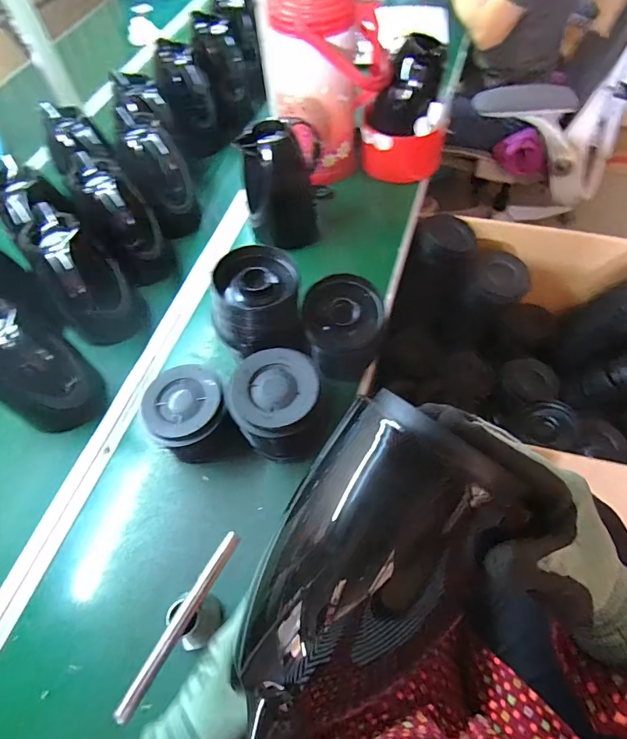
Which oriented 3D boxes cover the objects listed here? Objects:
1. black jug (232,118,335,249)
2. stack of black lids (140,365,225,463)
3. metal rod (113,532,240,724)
[{"bbox_3d":[-0.050,-0.340,0.790,0.152,0.194,0.128,-6,59,1],"label":"black jug"},{"bbox_3d":[-0.173,0.068,0.624,0.118,0.090,0.123,-12,59,-3],"label":"stack of black lids"},{"bbox_3d":[-0.144,0.274,0.479,0.018,0.010,0.200,25,64,18],"label":"metal rod"}]

